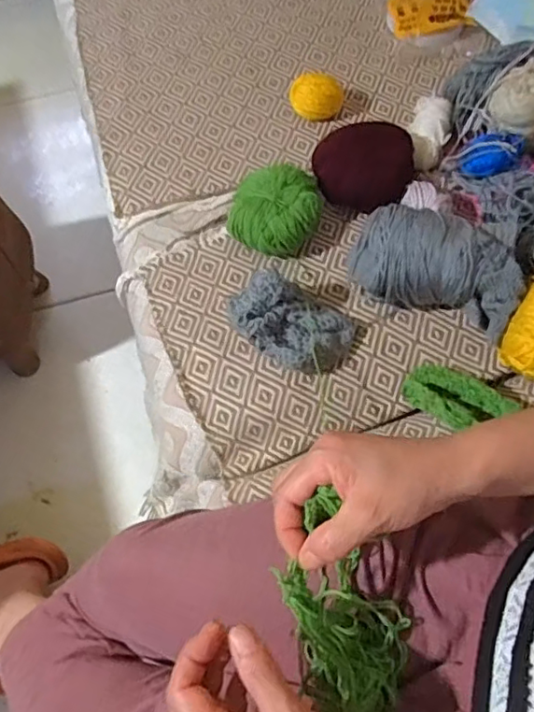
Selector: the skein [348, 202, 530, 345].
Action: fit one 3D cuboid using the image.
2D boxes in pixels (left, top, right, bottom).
[{"bbox_3d":[0.163,-0.087,0.548,0.159,0.068,0.078,18,65,12],"label":"skein"}]

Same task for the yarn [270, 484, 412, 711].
[{"bbox_3d":[0.045,0.158,0.341,0.073,0.089,0.118,-32,65,-14],"label":"yarn"}]

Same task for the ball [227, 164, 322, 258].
[{"bbox_3d":[0.010,-0.151,0.595,0.087,0.050,0.089,-1,62,2],"label":"ball"}]

